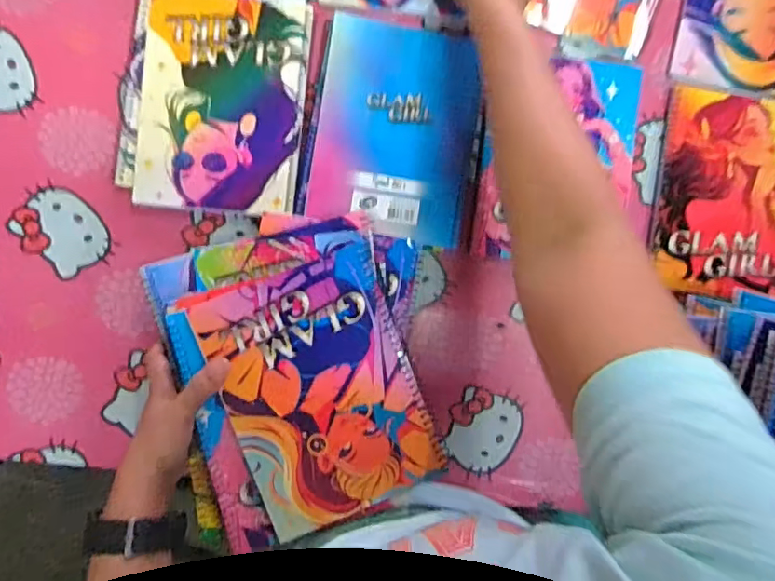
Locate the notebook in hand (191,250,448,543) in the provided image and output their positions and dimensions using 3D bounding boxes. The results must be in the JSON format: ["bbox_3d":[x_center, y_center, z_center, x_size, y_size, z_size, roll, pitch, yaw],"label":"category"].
[{"bbox_3d":[-0.052,0.081,0.440,0.144,0.009,0.196,-20,92,-2],"label":"notebook in hand"}]

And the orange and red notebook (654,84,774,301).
[{"bbox_3d":[0.344,-0.093,0.548,0.148,0.010,0.195,7,91,-3],"label":"orange and red notebook"}]

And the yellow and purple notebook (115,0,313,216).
[{"bbox_3d":[-0.160,-0.179,0.518,0.163,0.015,0.205,5,91,-3],"label":"yellow and purple notebook"}]

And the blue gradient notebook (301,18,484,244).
[{"bbox_3d":[0.009,-0.151,0.523,0.146,0.010,0.192,9,91,-3],"label":"blue gradient notebook"}]

